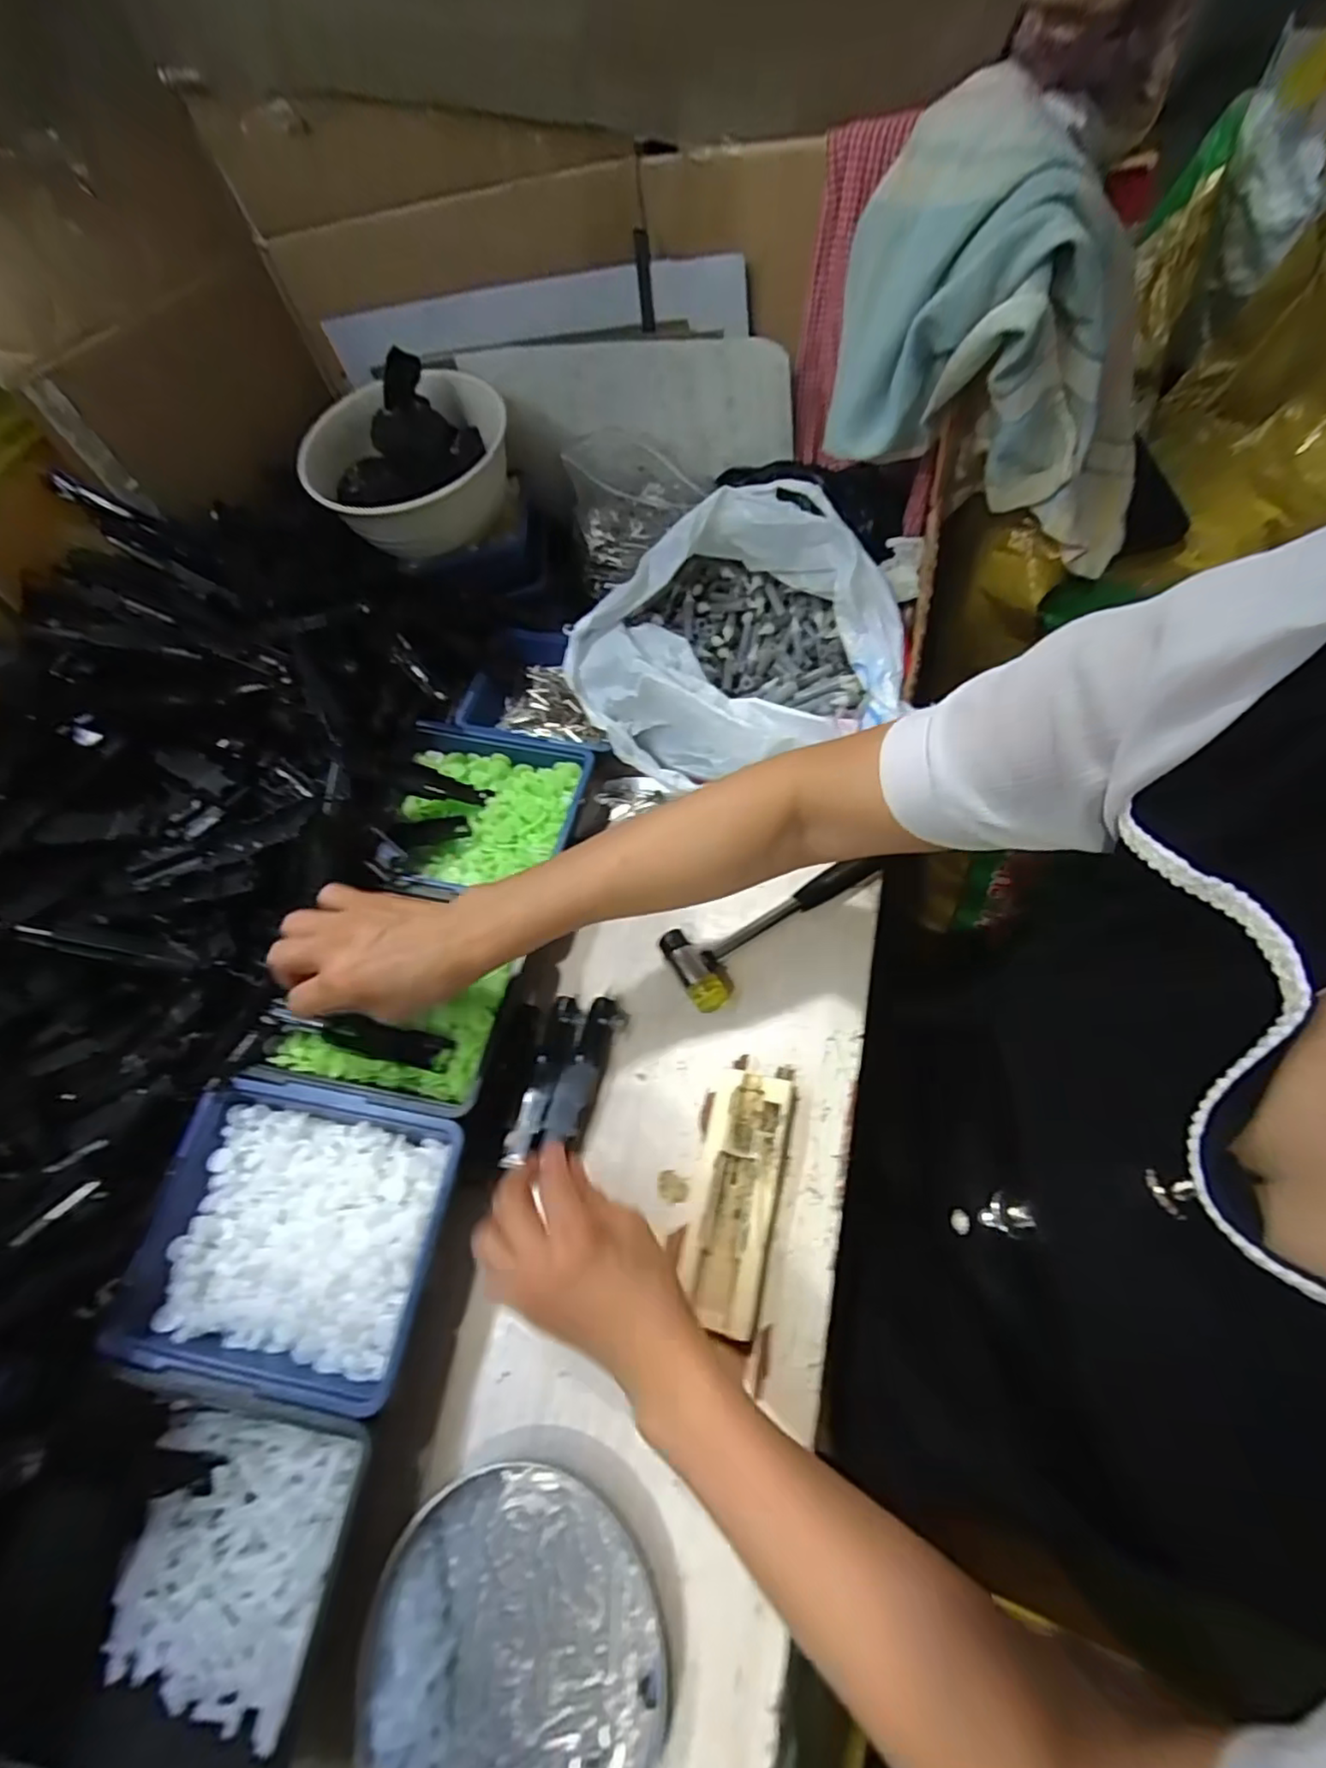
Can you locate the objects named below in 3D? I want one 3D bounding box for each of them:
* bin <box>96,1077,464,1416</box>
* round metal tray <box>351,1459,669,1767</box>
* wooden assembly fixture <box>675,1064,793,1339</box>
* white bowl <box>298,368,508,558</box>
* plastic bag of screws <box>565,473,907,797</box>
[{"bbox_3d":[-0.212,0.202,0.388,0.160,0.040,0.145,9,66,7],"label":"bin"},{"bbox_3d":[-0.073,0.375,0.315,0.141,0.021,0.141,-1,65,3],"label":"round metal tray"},{"bbox_3d":[0.044,0.181,0.387,0.048,0.019,0.136,12,66,8],"label":"wooden assembly fixture"},{"bbox_3d":[-0.205,-0.338,0.551,0.155,0.083,0.155,-4,60,8],"label":"white bowl"},{"bbox_3d":[0.051,-0.199,0.523,0.250,0.118,0.225,-5,60,8],"label":"plastic bag of screws"}]

